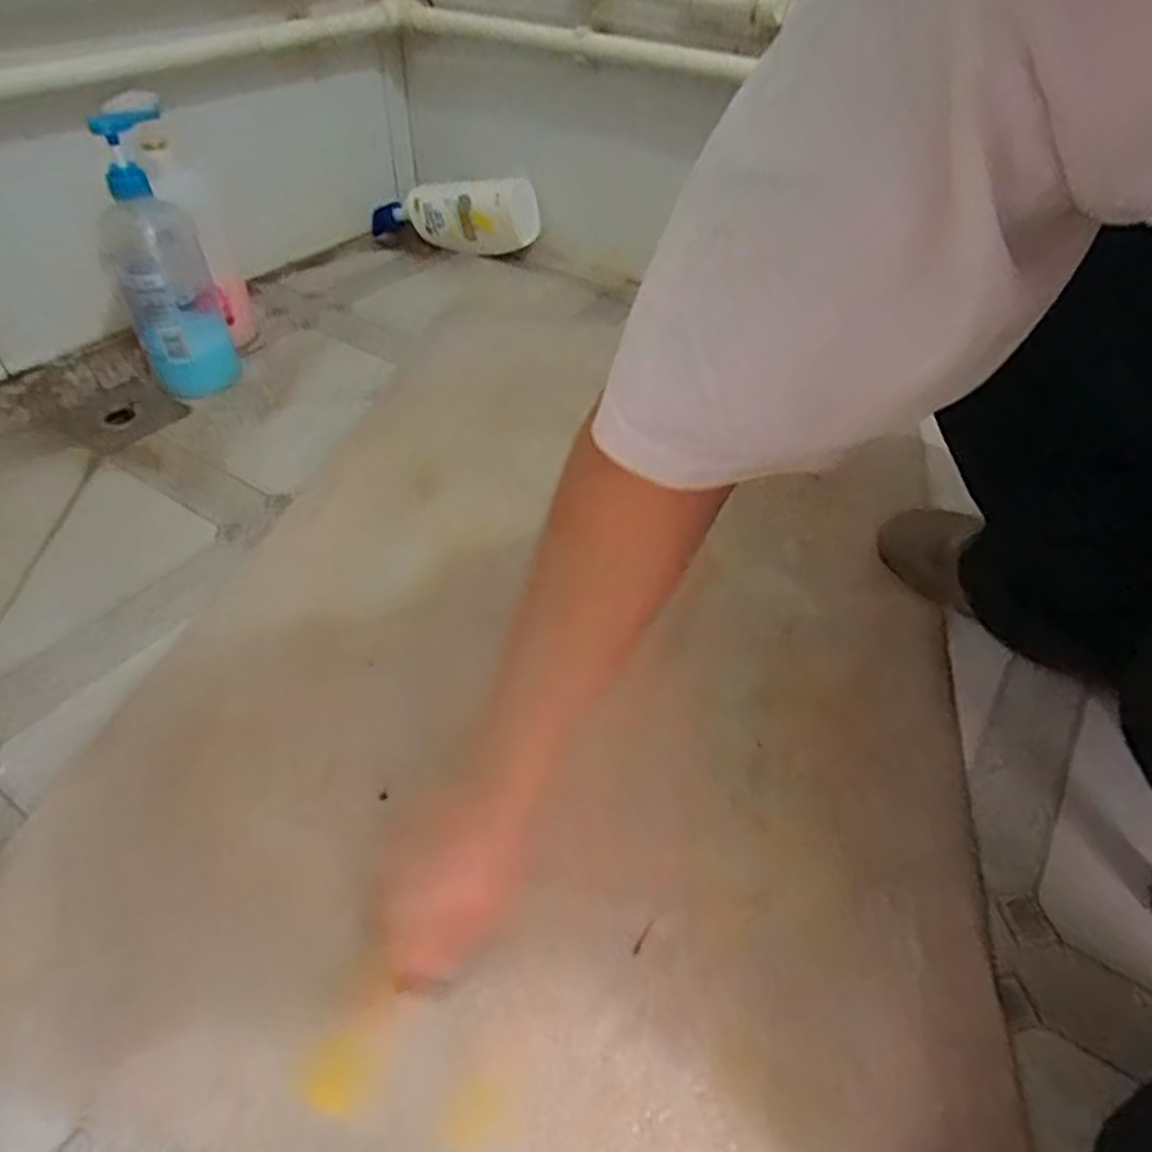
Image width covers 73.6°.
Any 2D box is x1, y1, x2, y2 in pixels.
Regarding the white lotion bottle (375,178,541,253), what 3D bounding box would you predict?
[{"bbox_3d":[-0.188,-0.538,1.142,0.275,0.112,0.055,23,47,20],"label":"white lotion bottle"}]

